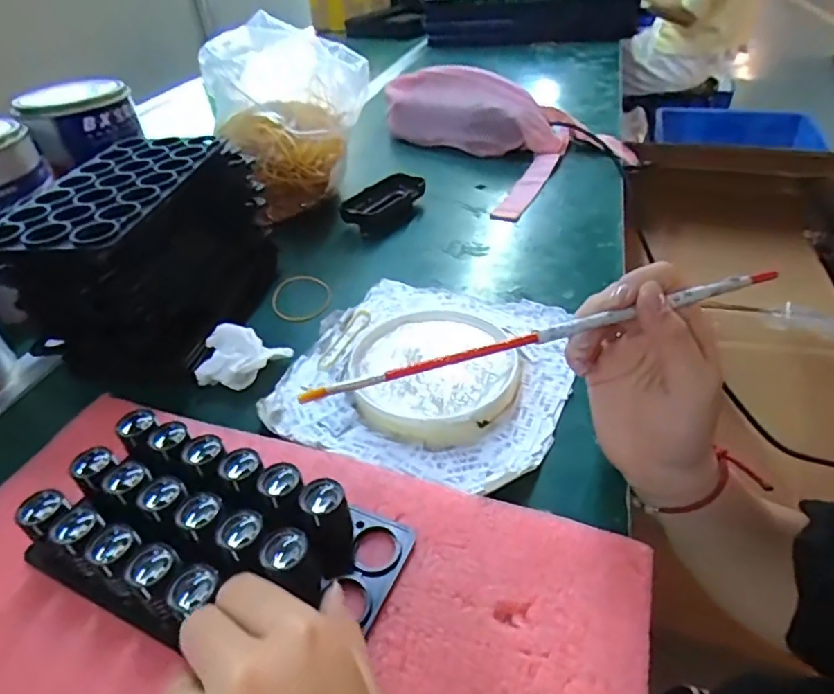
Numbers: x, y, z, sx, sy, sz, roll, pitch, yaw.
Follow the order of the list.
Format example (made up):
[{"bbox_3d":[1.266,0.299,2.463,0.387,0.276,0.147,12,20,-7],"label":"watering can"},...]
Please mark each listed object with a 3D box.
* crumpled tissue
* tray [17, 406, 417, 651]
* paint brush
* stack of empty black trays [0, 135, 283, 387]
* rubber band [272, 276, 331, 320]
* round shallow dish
[{"bbox_3d":[-0.132,0.006,0.412,0.057,0.032,0.043,3,39,9],"label":"crumpled tissue"},{"bbox_3d":[-0.103,0.094,0.285,0.187,0.037,0.102,10,40,19],"label":"tray"},{"bbox_3d":[0.065,-0.007,0.264,0.243,0.008,0.005,-14,39,-8],"label":"paint brush"},{"bbox_3d":[-0.216,-0.076,0.442,0.116,0.133,0.218,3,39,11],"label":"stack of empty black trays"},{"bbox_3d":[-0.107,-0.046,0.509,0.053,0.009,0.072,14,43,5],"label":"rubber band"},{"bbox_3d":[0.012,0.014,0.395,0.119,0.017,0.124,-3,38,2],"label":"round shallow dish"}]

